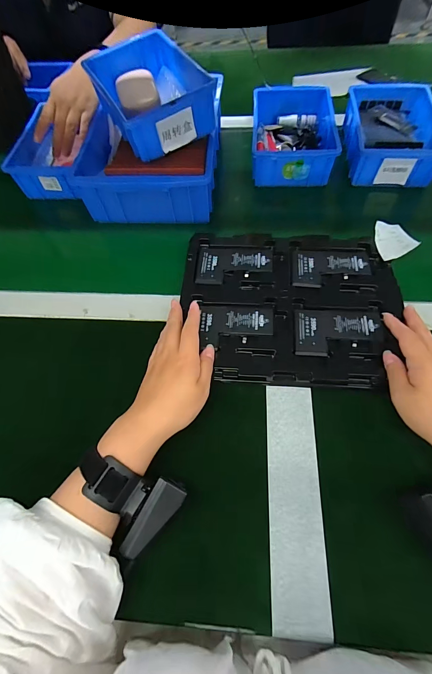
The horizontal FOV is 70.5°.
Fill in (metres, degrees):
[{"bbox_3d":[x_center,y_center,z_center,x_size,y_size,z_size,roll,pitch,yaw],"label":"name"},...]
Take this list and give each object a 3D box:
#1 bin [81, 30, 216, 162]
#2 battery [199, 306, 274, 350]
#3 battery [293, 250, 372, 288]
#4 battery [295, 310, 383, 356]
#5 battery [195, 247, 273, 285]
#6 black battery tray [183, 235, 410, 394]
[{"bbox_3d":[-0.097,-0.362,0.455,0.123,0.061,0.191,-26,65,-10],"label":"bin"},{"bbox_3d":[0.026,-0.014,0.375,0.087,0.005,0.055,0,63,2],"label":"battery"},{"bbox_3d":[0.153,-0.091,0.406,0.099,0.006,0.063,3,63,4],"label":"battery"},{"bbox_3d":[0.145,-0.005,0.364,0.099,0.006,0.062,2,63,3],"label":"battery"},{"bbox_3d":[0.026,-0.099,0.417,0.102,0.004,0.063,0,63,2],"label":"battery"},{"bbox_3d":[0.091,-0.045,0.386,0.260,0.017,0.217,3,66,3],"label":"black battery tray"}]

